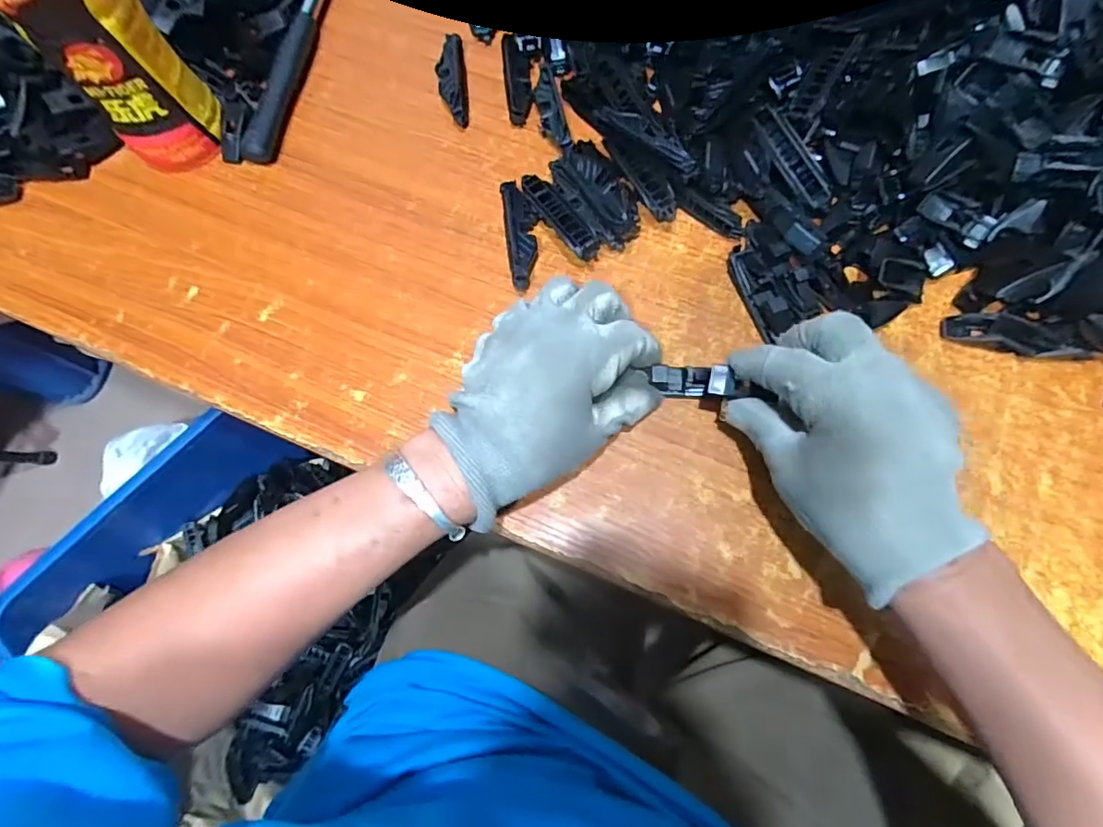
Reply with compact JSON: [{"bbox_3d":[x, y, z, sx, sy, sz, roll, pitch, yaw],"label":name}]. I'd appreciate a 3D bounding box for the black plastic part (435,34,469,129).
[{"bbox_3d":[-0.076,-0.251,0.404,0.021,0.019,0.072,-8,72,0],"label":"black plastic part"}]

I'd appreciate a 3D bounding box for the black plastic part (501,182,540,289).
[{"bbox_3d":[-0.020,-0.122,0.366,0.022,0.019,0.079,-6,72,0],"label":"black plastic part"}]

